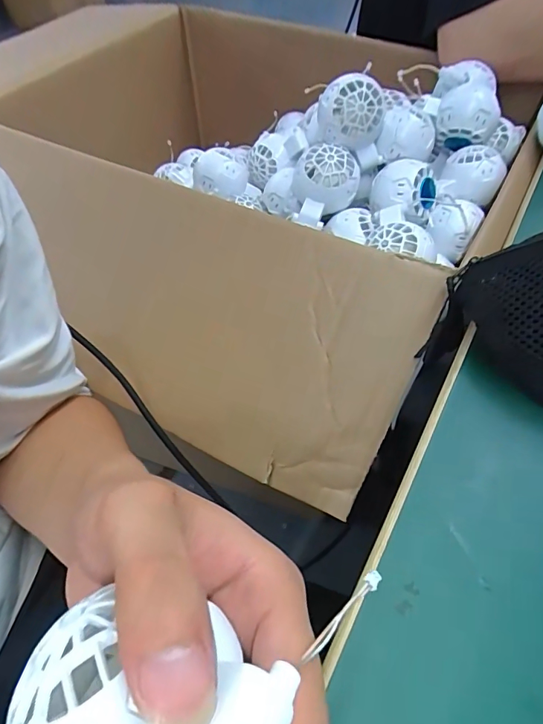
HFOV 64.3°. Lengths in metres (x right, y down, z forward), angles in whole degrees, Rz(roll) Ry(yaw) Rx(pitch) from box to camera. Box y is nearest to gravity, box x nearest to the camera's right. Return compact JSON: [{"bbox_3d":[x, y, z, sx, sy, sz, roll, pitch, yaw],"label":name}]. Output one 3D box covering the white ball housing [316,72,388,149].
[{"bbox_3d":[0.077,-0.234,0.401,0.063,0.047,0.051,-8,54,-4],"label":"white ball housing"}]

